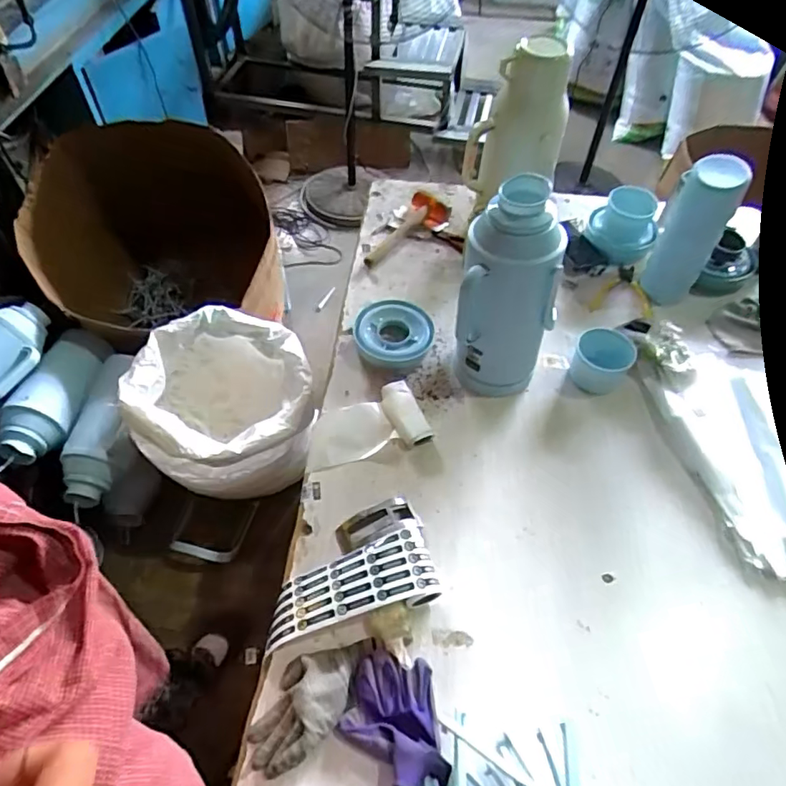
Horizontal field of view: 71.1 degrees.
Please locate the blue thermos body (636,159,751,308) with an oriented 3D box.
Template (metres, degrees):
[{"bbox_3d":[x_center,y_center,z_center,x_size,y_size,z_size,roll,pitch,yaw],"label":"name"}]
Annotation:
[{"bbox_3d":[0.588,-0.320,1.087,0.103,0.298,0.100,30,60,18],"label":"blue thermos body"}]

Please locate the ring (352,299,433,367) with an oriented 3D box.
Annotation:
[{"bbox_3d":[-0.001,-0.117,1.081,0.156,0.035,0.145,10,56,5],"label":"ring"}]

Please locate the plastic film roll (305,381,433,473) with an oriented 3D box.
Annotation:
[{"bbox_3d":[-0.056,0.064,0.986,0.226,0.048,0.123,-14,56,-10],"label":"plastic film roll"}]

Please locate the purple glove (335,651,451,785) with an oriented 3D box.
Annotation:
[{"bbox_3d":[-0.004,0.421,0.712,0.127,0.041,0.162,-8,56,-7],"label":"purple glove"}]

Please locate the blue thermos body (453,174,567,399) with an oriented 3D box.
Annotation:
[{"bbox_3d":[0.192,-0.155,0.929,0.161,0.361,0.138,11,56,6],"label":"blue thermos body"}]

